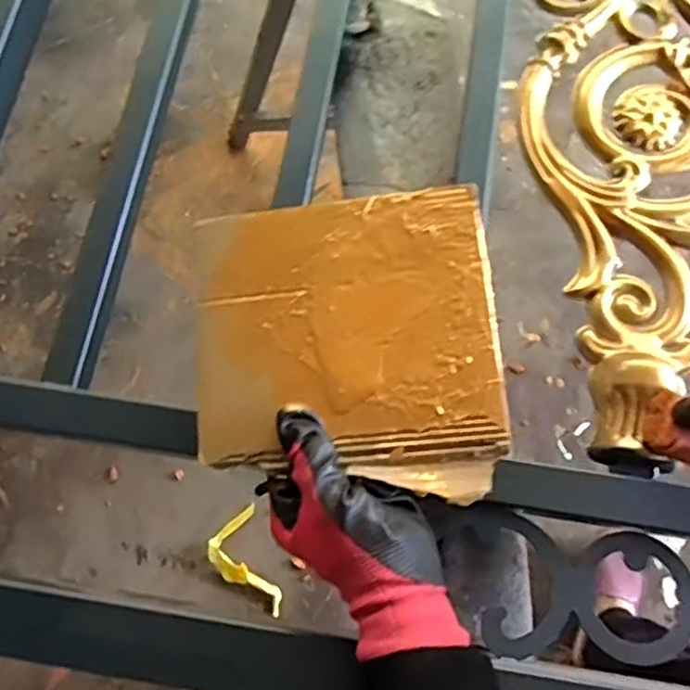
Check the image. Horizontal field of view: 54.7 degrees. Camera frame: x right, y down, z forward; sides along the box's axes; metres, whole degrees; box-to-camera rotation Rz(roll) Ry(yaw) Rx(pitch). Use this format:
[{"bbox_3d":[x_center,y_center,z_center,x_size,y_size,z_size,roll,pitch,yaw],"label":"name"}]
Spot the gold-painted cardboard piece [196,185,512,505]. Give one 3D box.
[{"bbox_3d":[-0.001,-0.002,0.399,0.176,0.007,0.177,-5,77,8],"label":"gold-painted cardboard piece"}]

